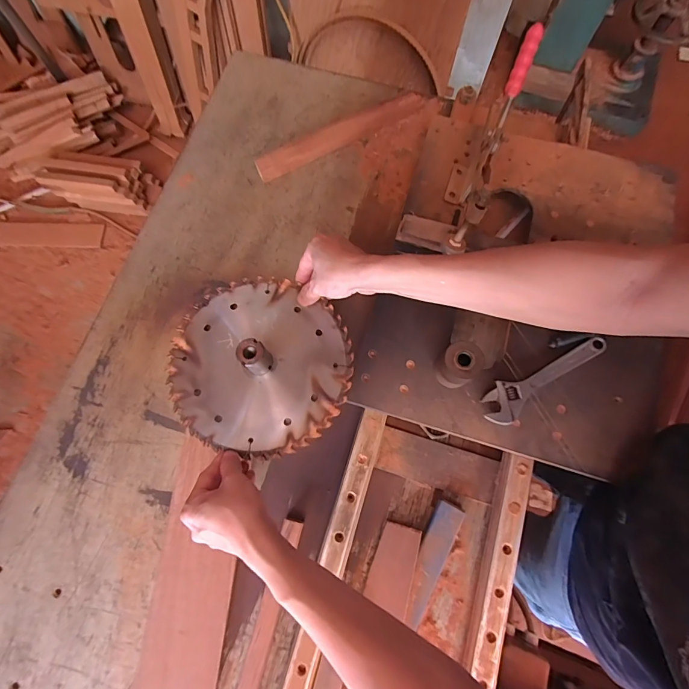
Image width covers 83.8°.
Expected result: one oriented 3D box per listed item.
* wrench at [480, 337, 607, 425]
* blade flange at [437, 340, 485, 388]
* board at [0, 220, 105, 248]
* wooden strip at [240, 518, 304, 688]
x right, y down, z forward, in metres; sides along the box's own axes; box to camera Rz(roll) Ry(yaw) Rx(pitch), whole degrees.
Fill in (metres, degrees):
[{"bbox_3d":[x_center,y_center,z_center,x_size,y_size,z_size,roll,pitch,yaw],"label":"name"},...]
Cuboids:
[{"bbox_3d":[0.263,0.041,0.513,0.185,0.015,0.048,-35,76,-8],"label":"wrench"},{"bbox_3d":[0.146,0.028,0.498,0.046,0.062,0.049,44,80,12],"label":"blade flange"},{"bbox_3d":[-1.171,-0.439,1.516,0.415,0.021,0.105,2,74,1],"label":"board"},{"bbox_3d":[-0.112,0.405,0.470,0.027,0.016,0.357,14,75,5],"label":"wooden strip"}]

